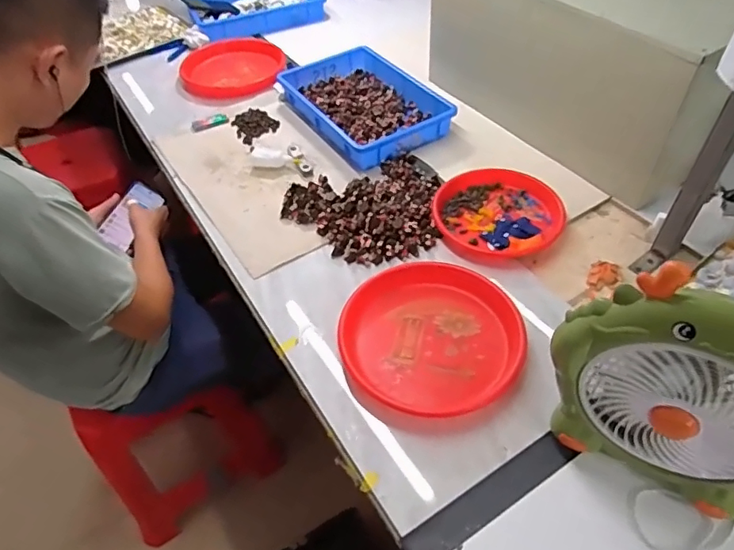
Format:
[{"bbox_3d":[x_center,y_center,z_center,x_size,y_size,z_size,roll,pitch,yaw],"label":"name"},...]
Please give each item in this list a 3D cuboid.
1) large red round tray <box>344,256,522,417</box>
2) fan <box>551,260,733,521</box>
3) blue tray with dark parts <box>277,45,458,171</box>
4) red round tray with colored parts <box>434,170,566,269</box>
[{"bbox_3d":[0.085,0.075,0.705,0.226,0.025,0.234,-9,48,-4],"label":"large red round tray"},{"bbox_3d":[0.301,0.119,0.508,0.232,0.246,0.067,29,56,27],"label":"fan"},{"bbox_3d":[-0.005,-0.383,1.145,0.267,0.060,0.410,-23,50,-17],"label":"blue tray with dark parts"},{"bbox_3d":[0.210,-0.102,0.843,0.193,0.029,0.195,-2,48,2],"label":"red round tray with colored parts"}]

